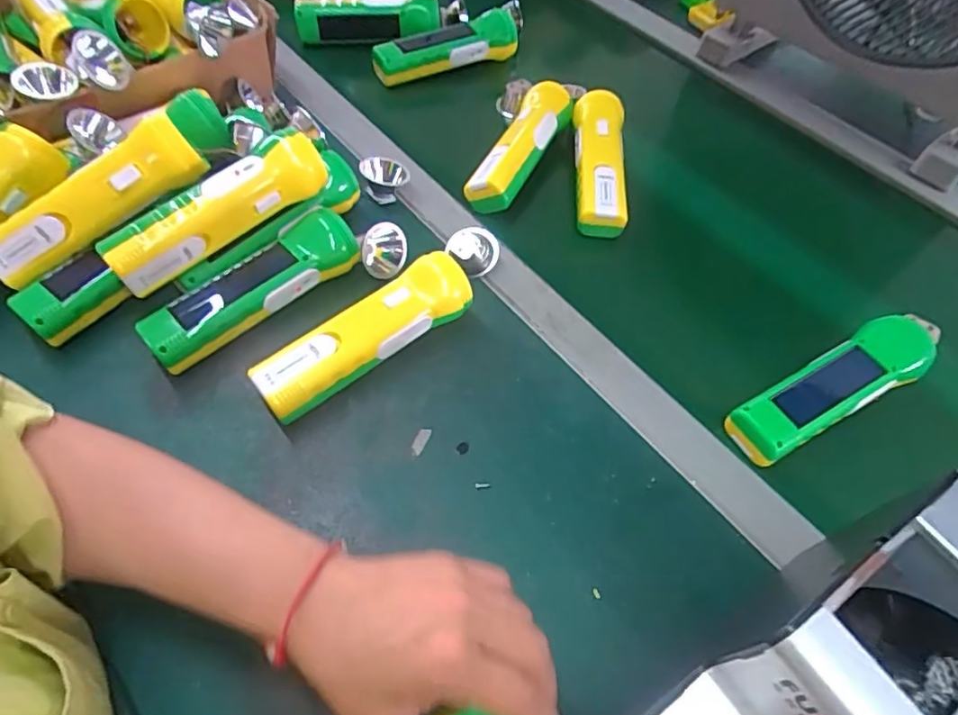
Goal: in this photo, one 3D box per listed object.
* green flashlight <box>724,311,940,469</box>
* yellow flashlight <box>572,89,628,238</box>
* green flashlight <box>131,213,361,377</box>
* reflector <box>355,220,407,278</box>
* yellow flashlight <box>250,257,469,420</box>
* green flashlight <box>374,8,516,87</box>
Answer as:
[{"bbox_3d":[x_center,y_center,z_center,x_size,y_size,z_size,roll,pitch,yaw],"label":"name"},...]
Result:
[{"bbox_3d":[0.267,0.017,0.425,0.192,0.043,0.045,-22,60,-19],"label":"green flashlight"},{"bbox_3d":[0.114,-0.188,0.553,0.044,0.055,0.160,4,56,-2],"label":"yellow flashlight"},{"bbox_3d":[-0.167,-0.051,0.436,0.165,0.046,0.047,-35,65,-25],"label":"green flashlight"},{"bbox_3d":[-0.078,-0.086,0.474,0.038,0.022,0.043,-4,93,1],"label":"reflector"},{"bbox_3d":[-0.080,-0.014,0.417,0.164,0.049,0.045,-33,64,-24],"label":"yellow flashlight"},{"bbox_3d":[-0.038,-0.357,0.662,0.172,0.048,0.052,-19,59,-17],"label":"green flashlight"}]

